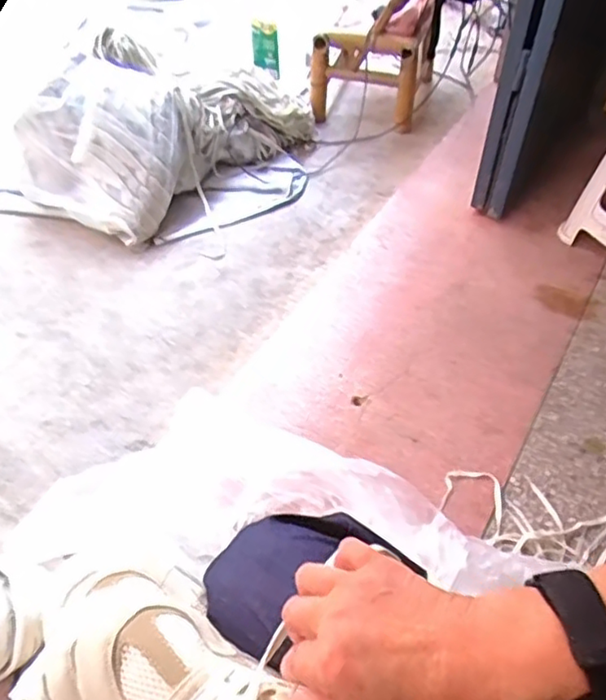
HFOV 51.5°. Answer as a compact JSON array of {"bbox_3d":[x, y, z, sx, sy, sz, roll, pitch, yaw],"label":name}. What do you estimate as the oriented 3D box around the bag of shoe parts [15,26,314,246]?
[{"bbox_3d":[-0.299,-0.560,1.508,0.310,0.322,0.692,31,56,24],"label":"bag of shoe parts"}]

